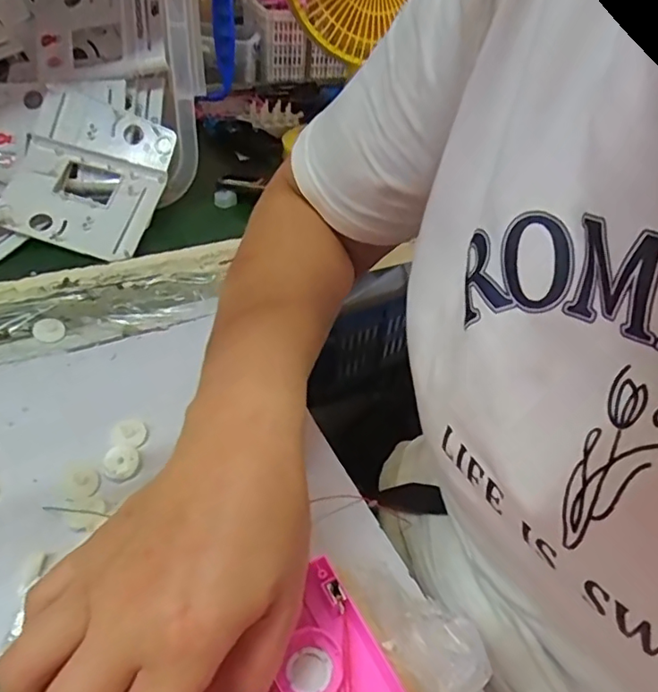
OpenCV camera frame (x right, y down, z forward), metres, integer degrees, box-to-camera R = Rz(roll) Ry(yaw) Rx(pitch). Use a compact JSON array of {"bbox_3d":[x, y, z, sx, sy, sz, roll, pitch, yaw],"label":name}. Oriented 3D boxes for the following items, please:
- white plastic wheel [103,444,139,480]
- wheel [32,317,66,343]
[{"bbox_3d":[-0.134,0.074,0.360,0.021,0.009,0.020,4,39,-3],"label":"white plastic wheel"},{"bbox_3d":[-0.228,-0.014,0.455,0.023,0.006,0.022,4,39,-3],"label":"wheel"}]

